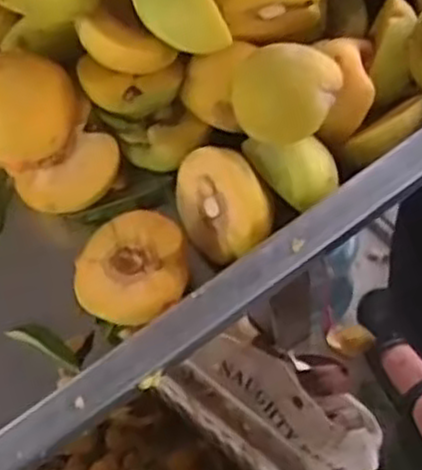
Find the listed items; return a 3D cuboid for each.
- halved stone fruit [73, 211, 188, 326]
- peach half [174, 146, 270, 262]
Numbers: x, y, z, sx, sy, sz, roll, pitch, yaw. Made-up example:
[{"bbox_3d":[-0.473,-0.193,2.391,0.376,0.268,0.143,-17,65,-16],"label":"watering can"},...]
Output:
[{"bbox_3d":[-0.044,0.021,0.426,0.061,0.030,0.062,-2,65,6],"label":"halved stone fruit"},{"bbox_3d":[0.012,-0.019,0.429,0.029,0.063,0.060,-17,97,-37],"label":"peach half"}]

